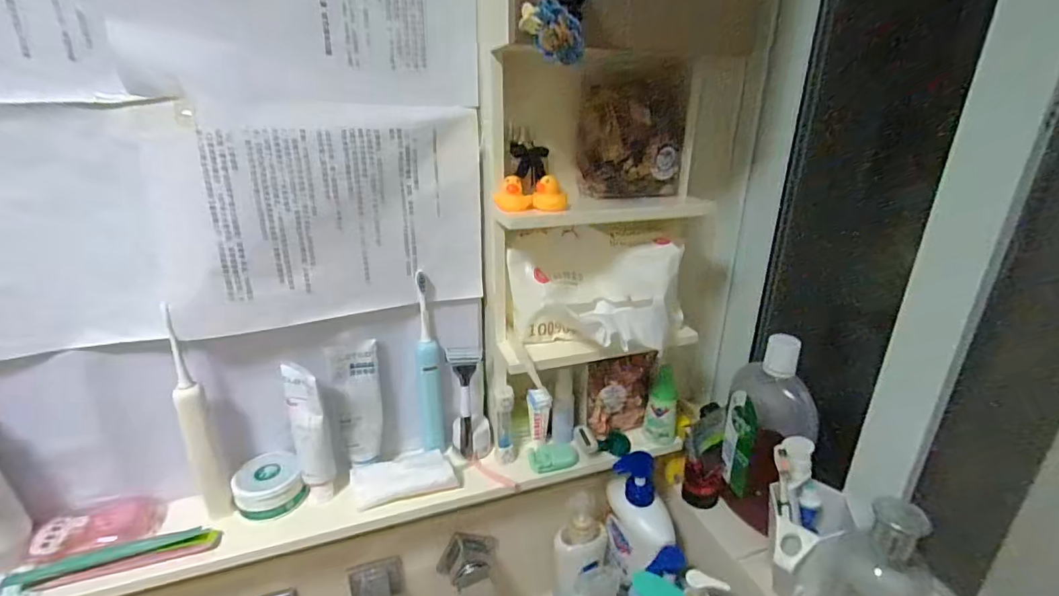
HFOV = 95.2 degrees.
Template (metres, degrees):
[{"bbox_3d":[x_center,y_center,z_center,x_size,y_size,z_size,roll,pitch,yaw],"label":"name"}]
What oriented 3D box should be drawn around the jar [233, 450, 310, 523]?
[{"bbox_3d":[-0.279,0.202,0.518,0.064,0.044,0.060,1,22,0],"label":"jar"}]

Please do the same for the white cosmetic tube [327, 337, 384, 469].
[{"bbox_3d":[-0.188,0.118,0.537,0.049,0.138,0.029,-9,23,-22],"label":"white cosmetic tube"}]

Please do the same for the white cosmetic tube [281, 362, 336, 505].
[{"bbox_3d":[-0.231,0.144,0.510,0.030,0.153,0.040,-12,25,-29],"label":"white cosmetic tube"}]

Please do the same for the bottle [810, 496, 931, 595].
[{"bbox_3d":[0.322,0.258,0.453,0.084,0.152,0.080,18,27,37],"label":"bottle"}]

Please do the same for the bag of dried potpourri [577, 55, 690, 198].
[{"bbox_3d":[0.109,-0.178,0.515,0.114,0.132,0.048,4,22,10],"label":"bag of dried potpourri"}]

